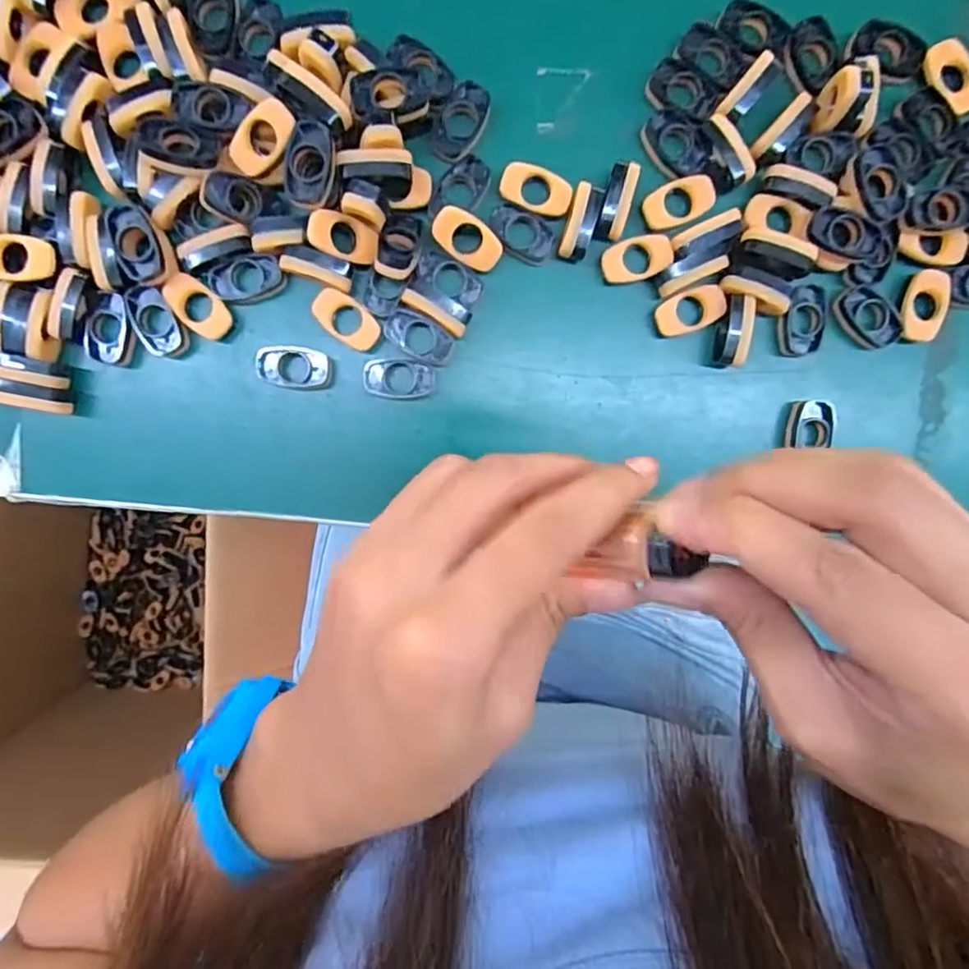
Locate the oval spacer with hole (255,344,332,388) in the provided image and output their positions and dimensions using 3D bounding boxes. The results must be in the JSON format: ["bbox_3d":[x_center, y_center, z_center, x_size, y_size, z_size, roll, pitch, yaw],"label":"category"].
[{"bbox_3d":[-0.089,-0.055,0.298,0.033,0.006,0.019,9,95,-2],"label":"oval spacer with hole"}]

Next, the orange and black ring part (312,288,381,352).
[{"bbox_3d":[-0.064,-0.076,0.293,0.032,0.005,0.019,36,93,-4],"label":"orange and black ring part"}]

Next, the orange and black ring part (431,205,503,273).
[{"bbox_3d":[-0.008,-0.110,0.287,0.032,0.013,0.019,32,97,-7],"label":"orange and black ring part"}]

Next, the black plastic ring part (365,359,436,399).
[{"bbox_3d":[-0.040,-0.050,0.301,0.032,0.008,0.019,7,95,-2],"label":"black plastic ring part"}]

